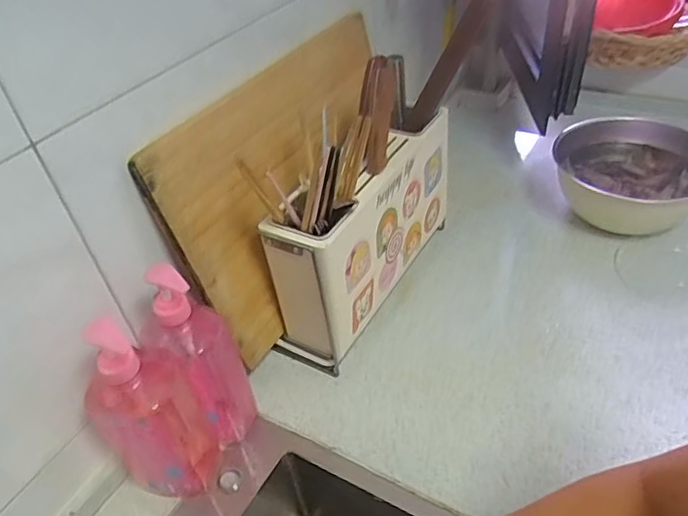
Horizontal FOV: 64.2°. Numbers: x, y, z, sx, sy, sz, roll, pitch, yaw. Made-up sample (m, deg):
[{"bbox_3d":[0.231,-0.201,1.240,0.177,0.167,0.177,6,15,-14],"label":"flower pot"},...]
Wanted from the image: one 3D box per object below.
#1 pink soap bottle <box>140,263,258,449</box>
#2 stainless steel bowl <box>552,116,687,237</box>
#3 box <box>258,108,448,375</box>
[{"bbox_3d":[-0.168,0.108,0.631,0.089,0.263,0.084,-25,45,-19],"label":"pink soap bottle"},{"bbox_3d":[0.487,-0.131,0.940,0.243,0.121,0.266,-4,42,3],"label":"stainless steel bowl"},{"bbox_3d":[0.034,-0.036,0.803,0.109,0.247,0.342,18,47,25],"label":"box"}]

